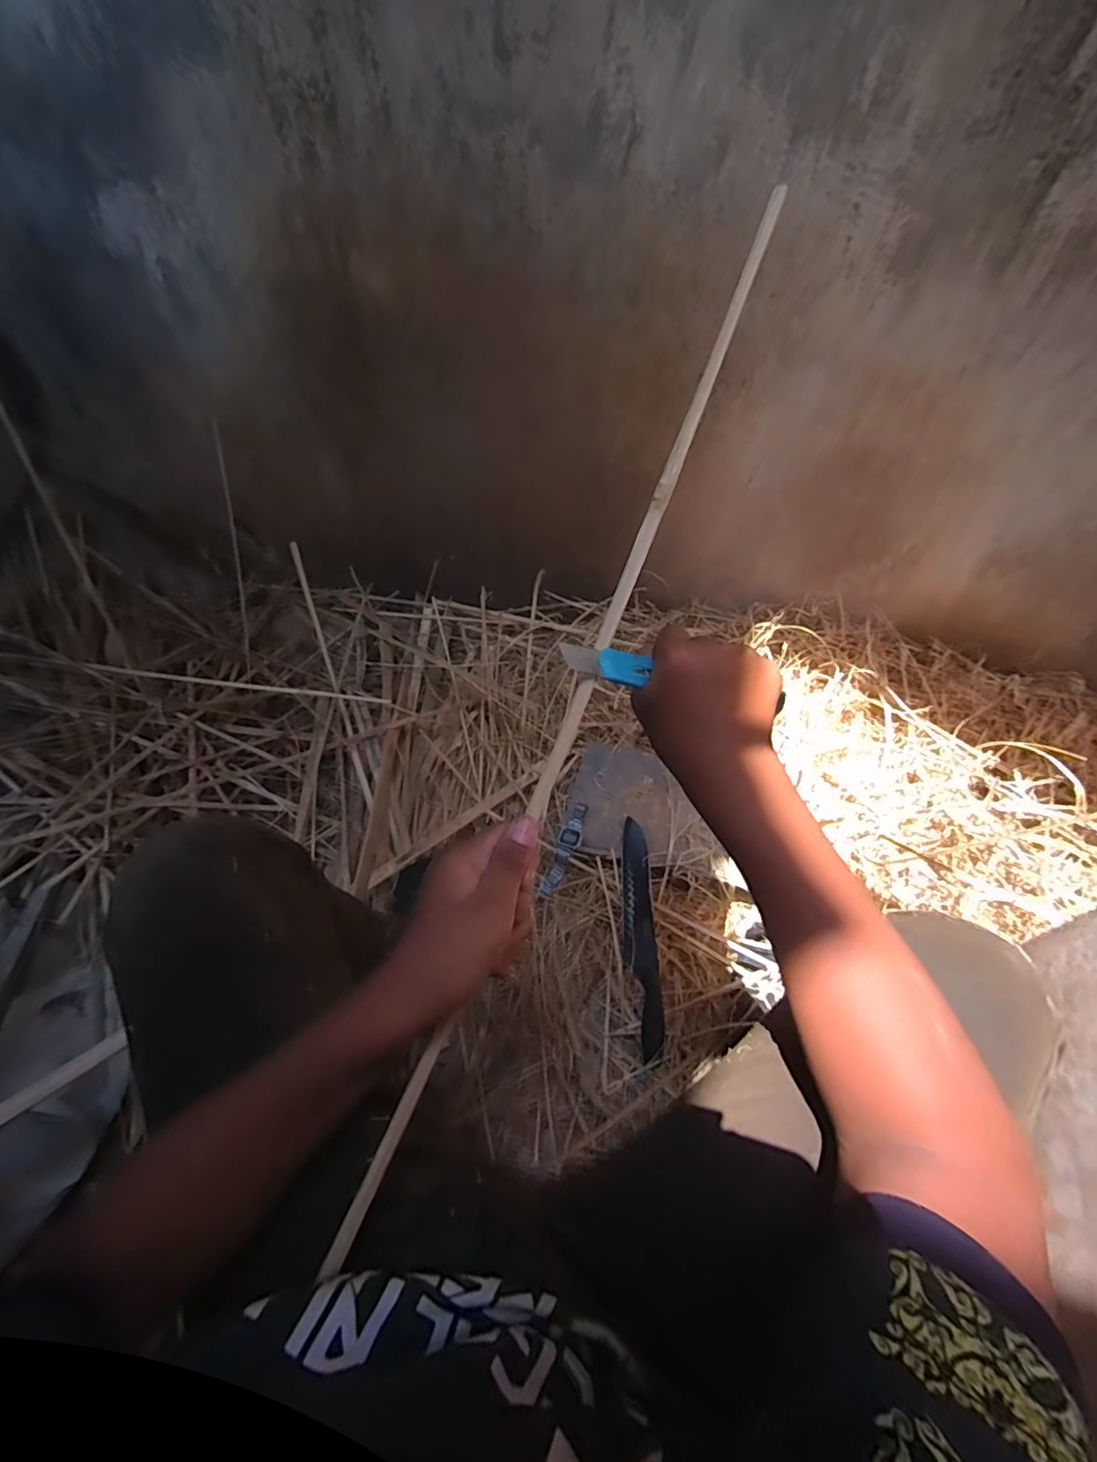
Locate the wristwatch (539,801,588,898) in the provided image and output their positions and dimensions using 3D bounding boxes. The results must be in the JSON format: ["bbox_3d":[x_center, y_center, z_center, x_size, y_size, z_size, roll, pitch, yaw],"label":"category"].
[{"bbox_3d":[0.026,0.175,0.841,0.032,0.024,0.143,21,82,15],"label":"wristwatch"}]

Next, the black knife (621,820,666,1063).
[{"bbox_3d":[0.121,0.266,0.764,0.043,0.018,0.288,-3,70,-2],"label":"black knife"}]

